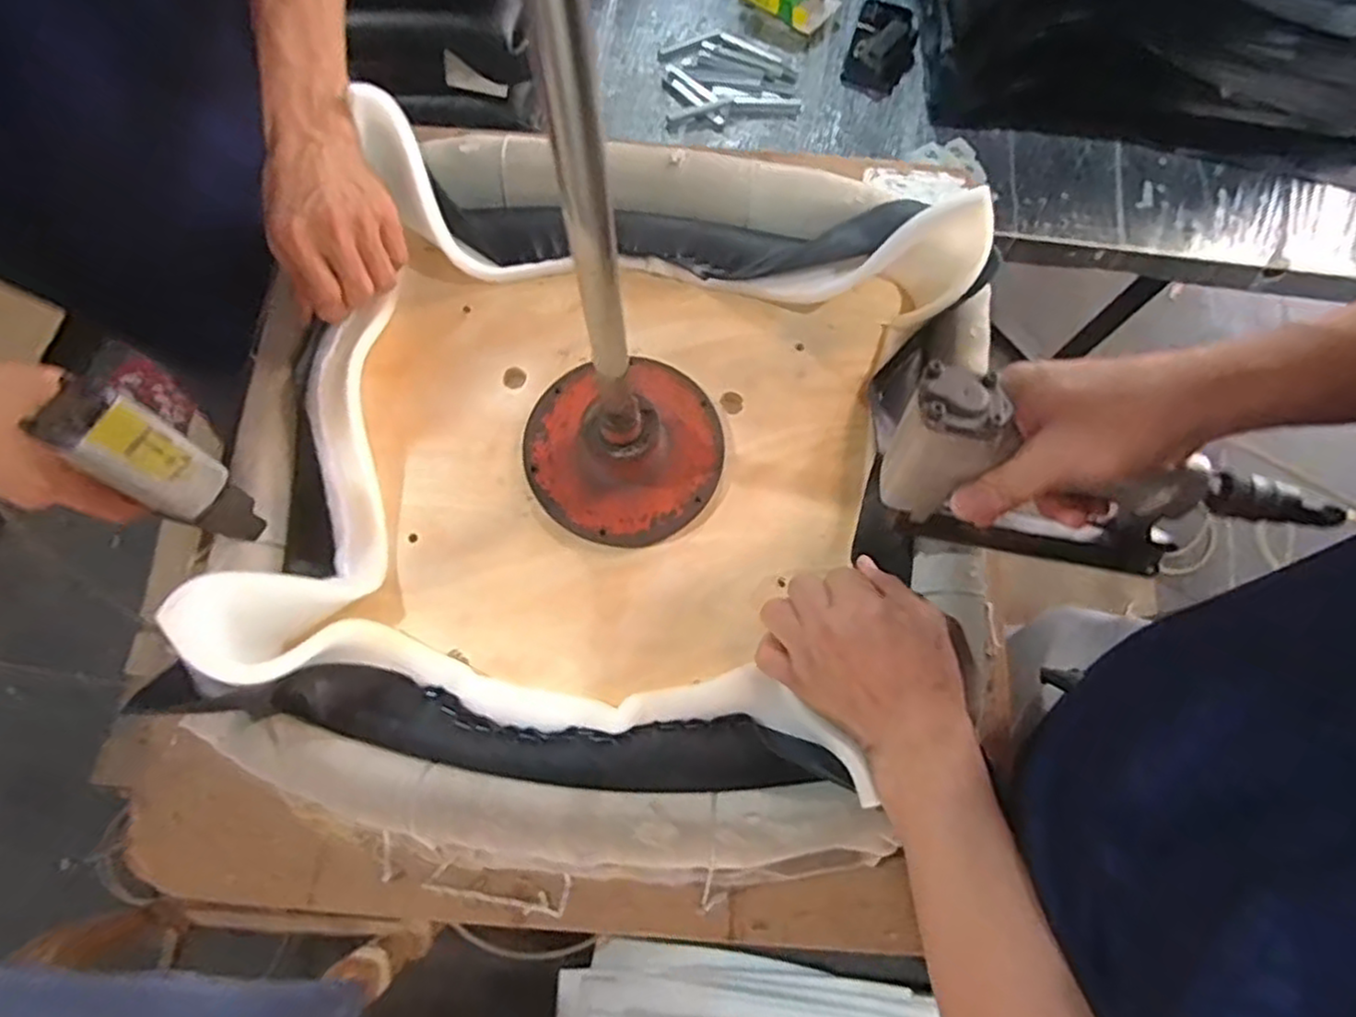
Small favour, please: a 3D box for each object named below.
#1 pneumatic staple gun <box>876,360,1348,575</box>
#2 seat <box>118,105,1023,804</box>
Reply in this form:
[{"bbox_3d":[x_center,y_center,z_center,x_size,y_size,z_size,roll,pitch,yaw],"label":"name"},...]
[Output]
[{"bbox_3d":[0.238,-0.006,0.440,0.246,0.117,0.062,18,73,-8],"label":"pneumatic staple gun"},{"bbox_3d":[-0.048,-0.053,0.497,0.442,0.105,0.452,13,73,2],"label":"seat"}]

